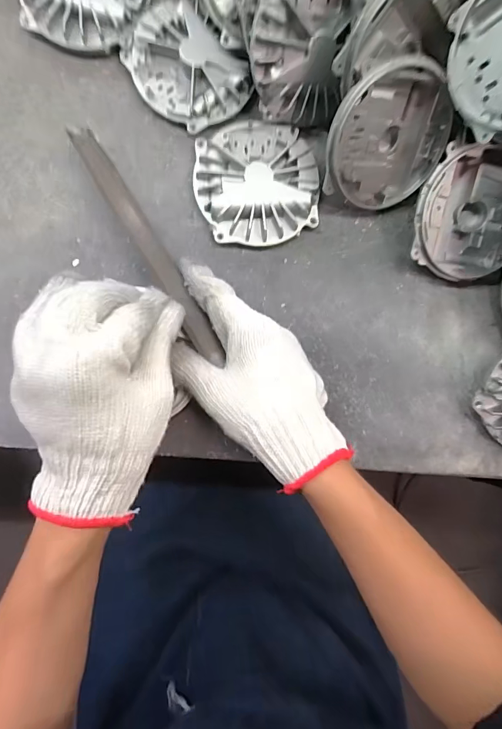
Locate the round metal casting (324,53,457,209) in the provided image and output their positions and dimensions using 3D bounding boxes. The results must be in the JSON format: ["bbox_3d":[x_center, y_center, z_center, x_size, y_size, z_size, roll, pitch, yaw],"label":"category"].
[{"bbox_3d":[0.111,-0.185,0.338,0.106,0.105,0.021,-8,43,-19],"label":"round metal casting"}]

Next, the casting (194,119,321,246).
[{"bbox_3d":[0.005,-0.160,0.357,0.103,0.019,0.107,0,86,-6],"label":"casting"}]

